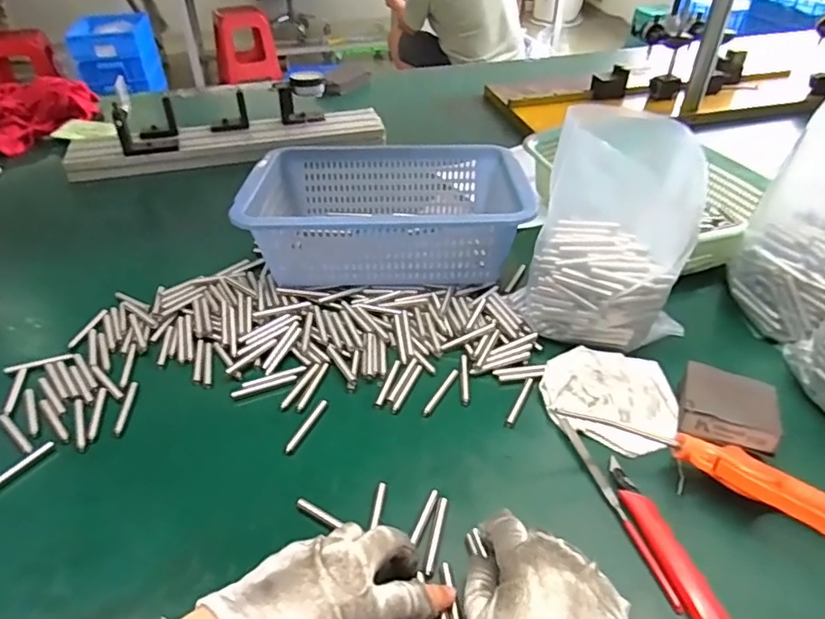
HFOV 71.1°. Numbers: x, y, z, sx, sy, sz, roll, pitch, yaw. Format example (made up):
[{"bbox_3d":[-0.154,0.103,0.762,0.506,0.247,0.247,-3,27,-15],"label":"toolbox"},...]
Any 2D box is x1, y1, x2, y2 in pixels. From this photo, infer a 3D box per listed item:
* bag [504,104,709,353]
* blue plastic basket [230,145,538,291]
[{"bbox_3d":[0.174,-0.067,0.518,0.140,0.193,0.097,23,44,28],"label":"bag"},{"bbox_3d":[-0.030,-0.114,0.667,0.296,0.095,0.226,-3,38,-2],"label":"blue plastic basket"}]

